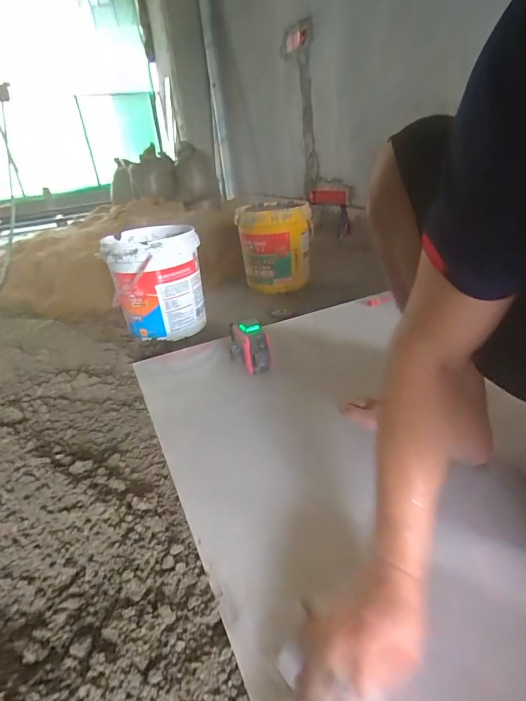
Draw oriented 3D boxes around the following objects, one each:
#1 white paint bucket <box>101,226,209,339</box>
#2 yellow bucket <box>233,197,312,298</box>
[{"bbox_3d":[-0.380,-0.247,1.392,0.306,0.331,0.304,-13,29,-13],"label":"white paint bucket"},{"bbox_3d":[0.054,-0.449,1.757,0.327,0.389,0.341,-2,29,1],"label":"yellow bucket"}]

